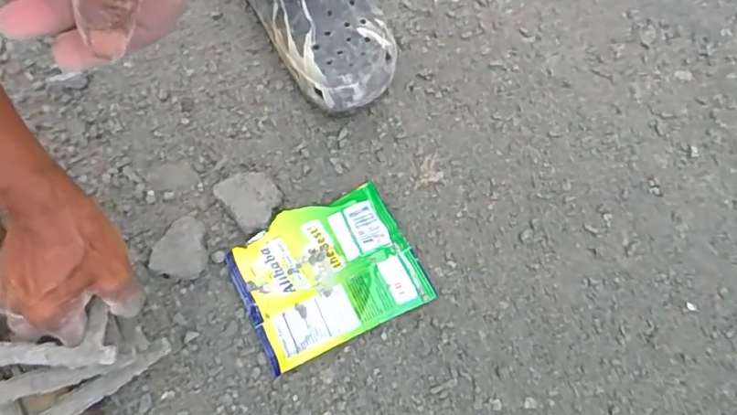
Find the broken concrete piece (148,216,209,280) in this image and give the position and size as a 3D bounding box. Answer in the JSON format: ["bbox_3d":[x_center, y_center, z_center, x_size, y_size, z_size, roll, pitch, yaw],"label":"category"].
[{"bbox_3d":[-0.172,0.038,0.555,0.045,0.023,0.055,12,73,4],"label":"broken concrete piece"}]

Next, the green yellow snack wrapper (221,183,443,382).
[{"bbox_3d":[-0.039,0.062,0.555,0.159,0.021,0.128,-25,74,-8],"label":"green yellow snack wrapper"}]

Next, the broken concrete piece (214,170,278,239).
[{"bbox_3d":[-0.112,-0.006,0.575,0.051,0.018,0.061,-36,76,-10],"label":"broken concrete piece"}]

